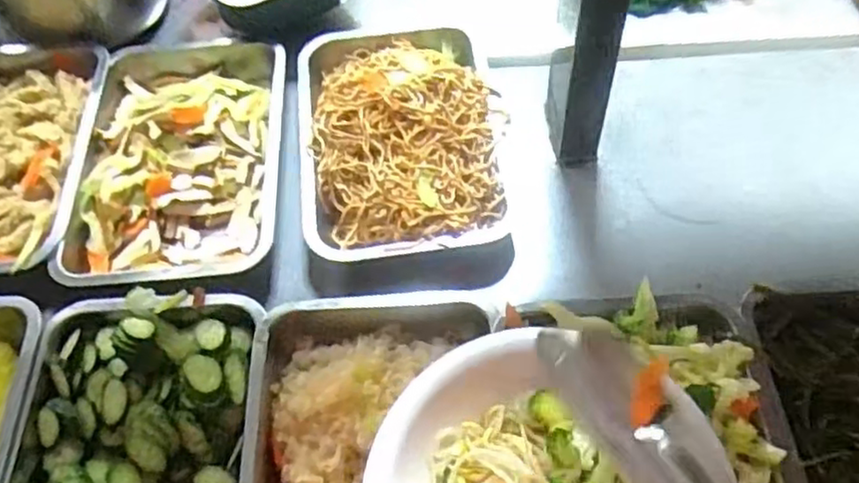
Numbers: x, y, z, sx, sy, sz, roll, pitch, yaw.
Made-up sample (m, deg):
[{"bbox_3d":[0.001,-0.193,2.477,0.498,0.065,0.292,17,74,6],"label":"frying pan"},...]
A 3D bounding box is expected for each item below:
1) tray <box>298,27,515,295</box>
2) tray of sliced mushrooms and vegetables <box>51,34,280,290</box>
[{"bbox_3d":[-0.027,-0.102,0.703,0.199,0.085,0.302,-5,57,-1],"label":"tray"},{"bbox_3d":[-0.247,-0.093,0.716,0.197,0.053,0.312,-1,57,2],"label":"tray of sliced mushrooms and vegetables"}]

